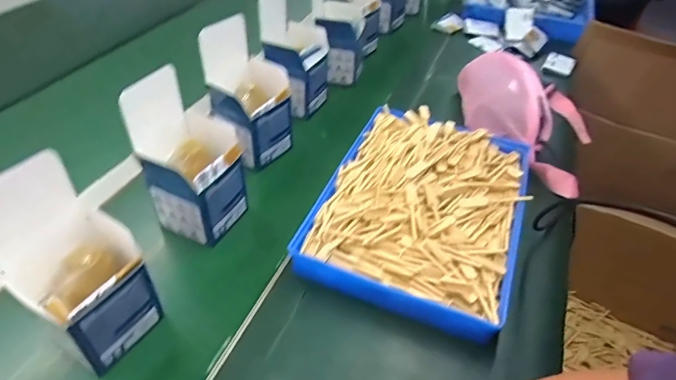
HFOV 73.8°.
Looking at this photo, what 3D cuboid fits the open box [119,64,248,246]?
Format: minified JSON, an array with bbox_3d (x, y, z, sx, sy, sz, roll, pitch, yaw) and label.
[{"bbox_3d":[-0.166,-0.032,0.522,0.091,0.181,0.104,21,47,17],"label":"open box"}]

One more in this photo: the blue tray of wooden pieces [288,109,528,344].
[{"bbox_3d":[0.109,0.009,0.568,0.226,0.044,0.316,18,46,15],"label":"blue tray of wooden pieces"}]

